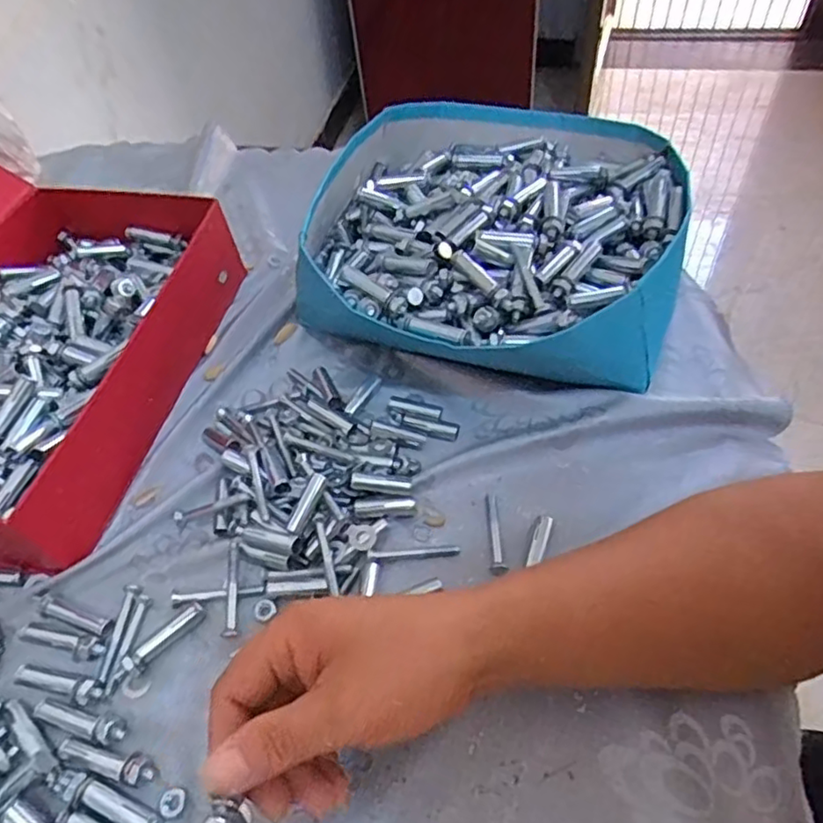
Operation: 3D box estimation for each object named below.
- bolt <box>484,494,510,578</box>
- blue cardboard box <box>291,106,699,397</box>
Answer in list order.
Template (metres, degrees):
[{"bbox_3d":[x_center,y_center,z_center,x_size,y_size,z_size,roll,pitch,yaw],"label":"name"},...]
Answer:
[{"bbox_3d":[0.052,0.075,0.401,0.009,0.007,0.056,-3,52,3],"label":"bolt"},{"bbox_3d":[0.061,-0.135,0.510,0.274,0.091,0.277,9,54,12],"label":"blue cardboard box"}]

